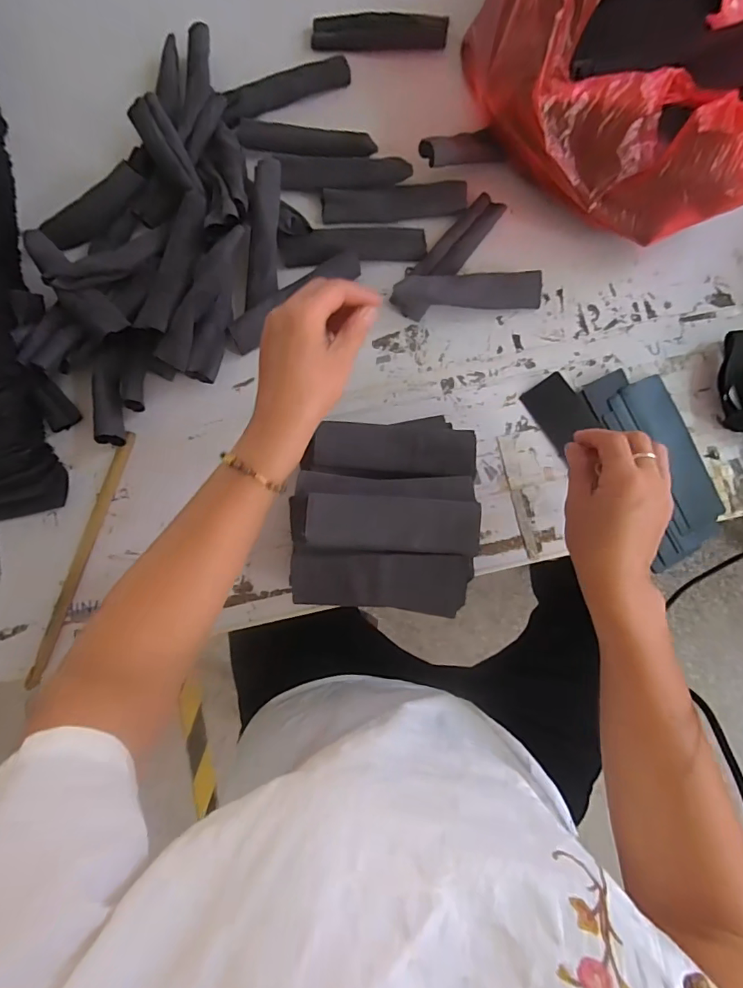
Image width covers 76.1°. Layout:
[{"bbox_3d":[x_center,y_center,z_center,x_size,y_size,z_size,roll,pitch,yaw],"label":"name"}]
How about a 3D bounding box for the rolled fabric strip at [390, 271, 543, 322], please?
[{"bbox_3d":[0.097,-0.199,0.475,0.146,0.040,0.031,-6,85,2],"label":"rolled fabric strip"}]

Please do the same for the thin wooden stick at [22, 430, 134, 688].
[{"bbox_3d":[-0.297,0.064,0.487,0.014,0.006,0.266,18,83,-1],"label":"thin wooden stick"}]

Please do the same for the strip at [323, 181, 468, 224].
[{"bbox_3d":[0.023,-0.309,0.497,0.149,0.013,0.027,0,85,3],"label":"strip"}]

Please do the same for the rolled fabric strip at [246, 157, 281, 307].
[{"bbox_3d":[-0.109,-0.267,0.485,0.032,0.016,0.139,7,98,4],"label":"rolled fabric strip"}]

